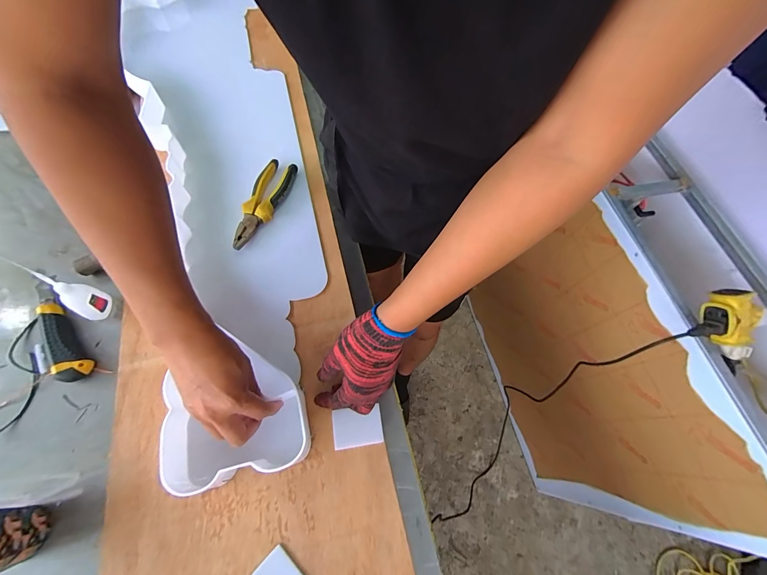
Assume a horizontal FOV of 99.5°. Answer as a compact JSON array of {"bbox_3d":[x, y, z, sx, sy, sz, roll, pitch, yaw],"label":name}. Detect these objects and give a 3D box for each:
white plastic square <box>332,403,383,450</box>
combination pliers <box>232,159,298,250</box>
[{"bbox_3d":[-0.035,0.186,0.433,0.063,0.004,0.046,-7,64,-7],"label":"white plastic square"},{"bbox_3d":[-0.205,-0.145,0.562,0.057,0.029,0.187,18,65,3],"label":"combination pliers"}]

